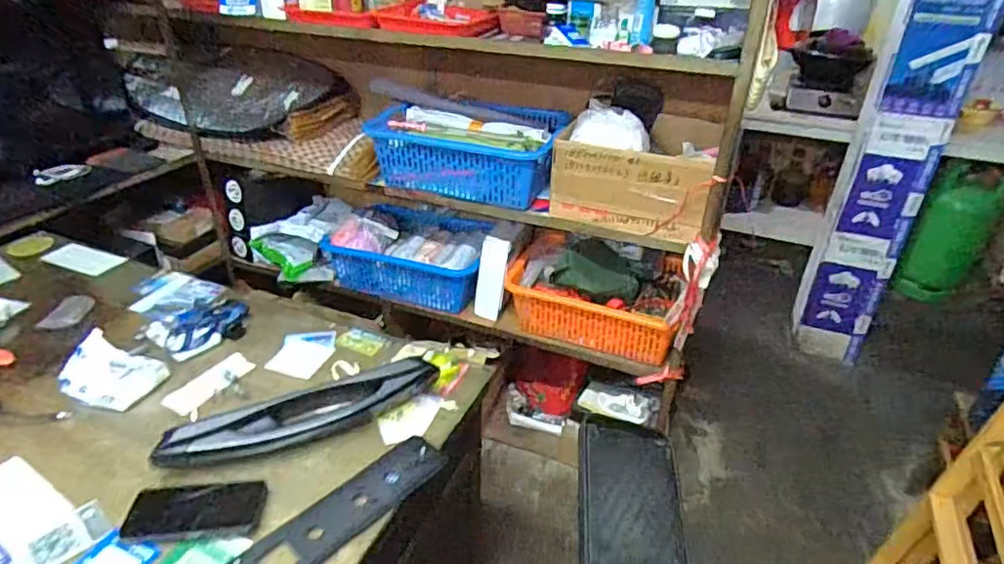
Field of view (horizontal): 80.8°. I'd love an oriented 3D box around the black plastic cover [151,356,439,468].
[{"bbox_3d":[-0.289,0.197,0.878,0.393,0.073,0.070,-15,37,-24],"label":"black plastic cover"}]

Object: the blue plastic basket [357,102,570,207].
[{"bbox_3d":[-0.104,-0.394,1.713,0.590,0.169,0.342,15,36,18],"label":"blue plastic basket"}]

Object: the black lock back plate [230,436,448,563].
[{"bbox_3d":[-0.240,0.317,0.727,0.087,0.012,0.404,29,42,34],"label":"black lock back plate"}]

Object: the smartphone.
[{"bbox_3d":[-0.397,0.293,0.761,0.172,0.013,0.075,0,34,-3],"label":"smartphone"}]

